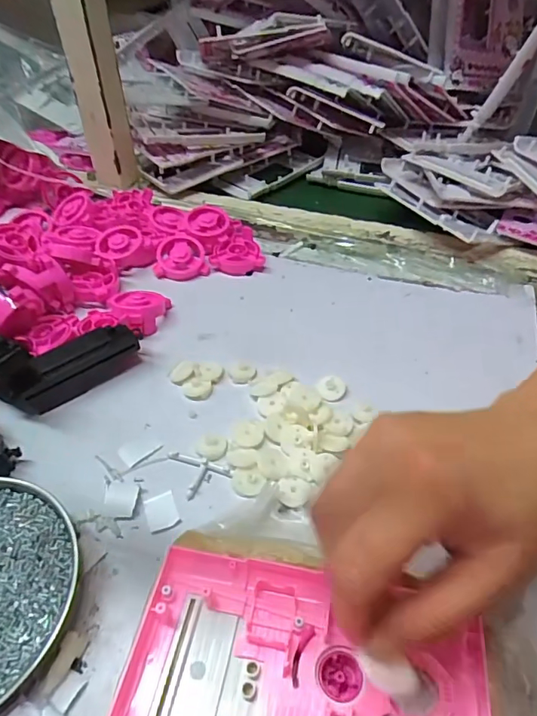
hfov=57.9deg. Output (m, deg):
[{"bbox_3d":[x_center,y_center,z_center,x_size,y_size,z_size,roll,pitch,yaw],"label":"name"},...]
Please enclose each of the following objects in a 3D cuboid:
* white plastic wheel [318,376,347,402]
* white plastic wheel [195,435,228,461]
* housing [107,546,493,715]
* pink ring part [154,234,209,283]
[{"bbox_3d":[0.051,0.025,0.387,0.023,0.007,0.023,2,47,-2],"label":"white plastic wheel"},{"bbox_3d":[-0.041,0.064,0.351,0.022,0.004,0.021,2,47,-2],"label":"white plastic wheel"},{"bbox_3d":[0.010,0.162,0.211,0.162,0.027,0.132,11,47,6],"label":"housing"},{"bbox_3d":[-0.090,-0.103,0.495,0.051,0.015,0.051,-4,71,-14],"label":"pink ring part"}]

